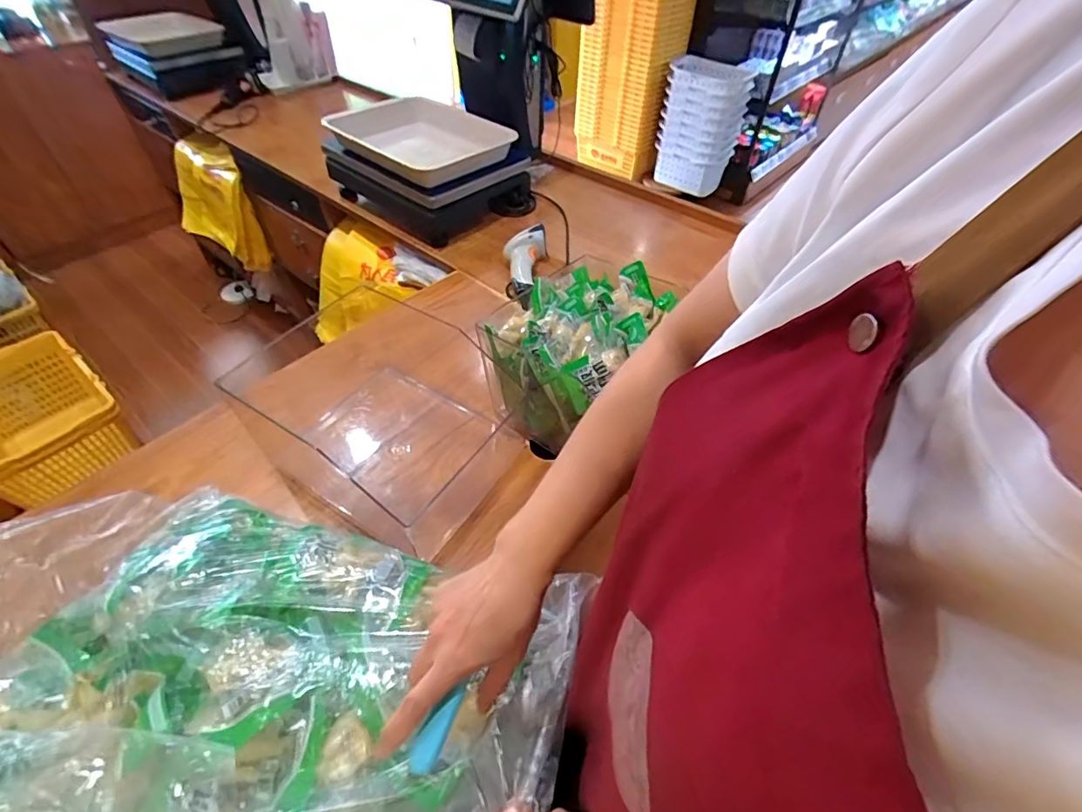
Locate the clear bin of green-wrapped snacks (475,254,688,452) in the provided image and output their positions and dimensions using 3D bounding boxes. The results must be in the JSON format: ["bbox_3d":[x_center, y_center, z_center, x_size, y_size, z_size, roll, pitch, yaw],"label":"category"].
[{"bbox_3d":[0.055,-0.054,0.664,0.187,0.175,0.229,32,55,24],"label":"clear bin of green-wrapped snacks"}]

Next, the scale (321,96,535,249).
[{"bbox_3d":[-0.235,-0.509,1.058,0.347,0.150,0.285,36,57,27],"label":"scale"}]

